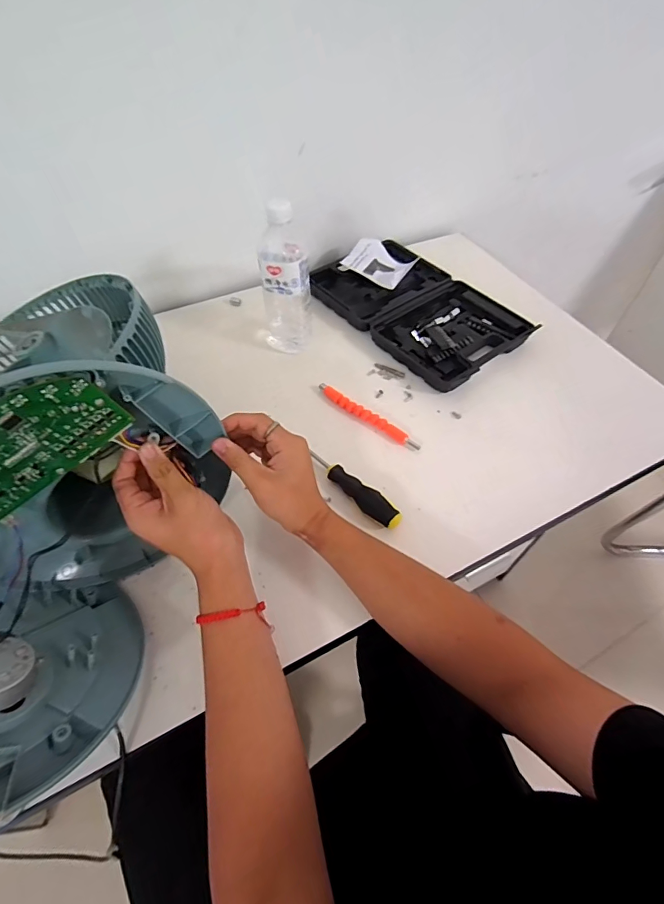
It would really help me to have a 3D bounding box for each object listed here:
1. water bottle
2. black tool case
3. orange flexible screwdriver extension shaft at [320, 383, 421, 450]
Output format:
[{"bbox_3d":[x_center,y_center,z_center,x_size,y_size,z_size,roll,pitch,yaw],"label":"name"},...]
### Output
[{"bbox_3d":[-0.066,-0.245,0.629,0.072,0.200,0.070,-4,53,-5],"label":"water bottle"},{"bbox_3d":[0.137,-0.239,0.744,0.211,0.040,0.338,-34,61,-24],"label":"black tool case"},{"bbox_3d":[0.047,-0.050,0.614,0.168,0.011,0.021,33,59,22],"label":"orange flexible screwdriver extension shaft"}]

